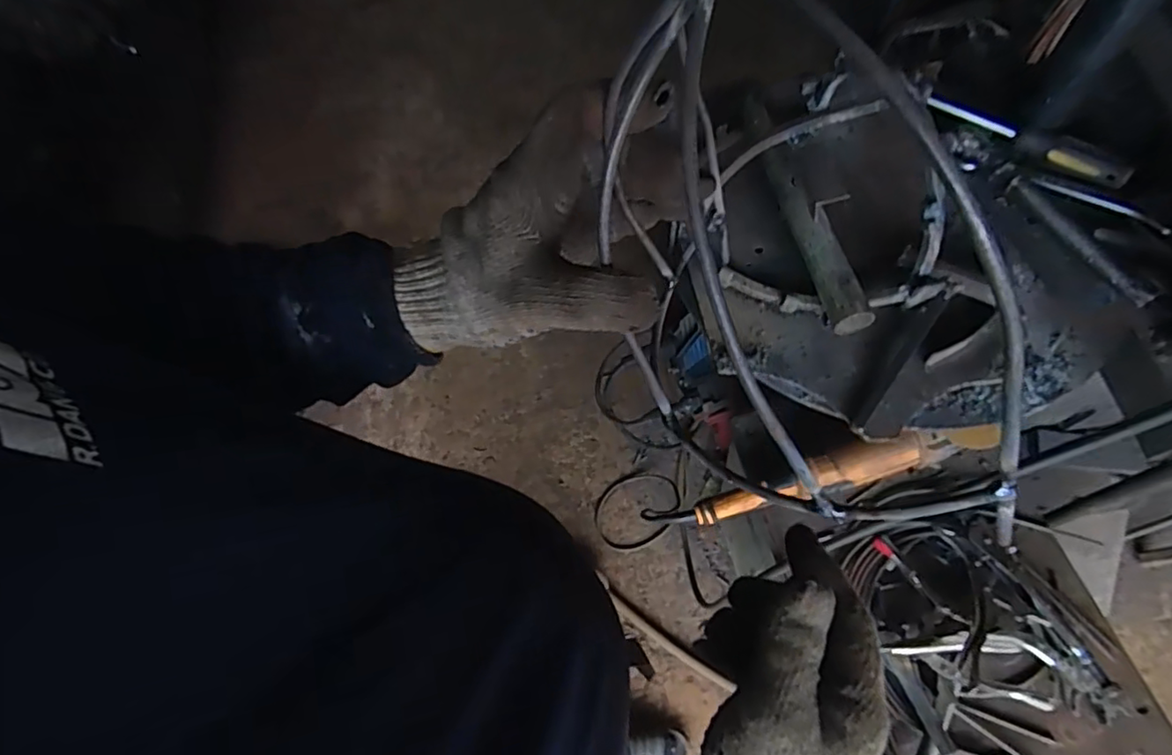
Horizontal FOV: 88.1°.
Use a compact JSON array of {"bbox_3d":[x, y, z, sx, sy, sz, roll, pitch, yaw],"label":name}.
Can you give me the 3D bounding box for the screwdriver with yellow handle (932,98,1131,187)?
[{"bbox_3d":[0.435,-0.234,0.596,0.195,0.025,0.026,23,70,16],"label":"screwdriver with yellow handle"}]

